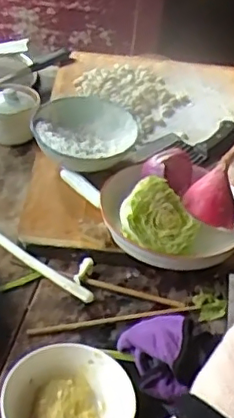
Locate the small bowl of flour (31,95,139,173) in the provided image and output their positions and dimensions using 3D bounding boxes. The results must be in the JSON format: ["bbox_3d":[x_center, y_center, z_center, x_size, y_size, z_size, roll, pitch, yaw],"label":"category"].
[{"bbox_3d":[-0.049,-0.108,0.913,0.153,0.063,0.145,3,38,-3],"label":"small bowl of flour"}]

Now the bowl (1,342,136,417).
[{"bbox_3d":[-0.048,0.205,0.594,0.121,0.061,0.124,3,38,-3],"label":"bowl"}]

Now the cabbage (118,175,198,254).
[{"bbox_3d":[0.056,0.015,0.777,0.100,0.082,0.087,8,38,4],"label":"cabbage"}]

